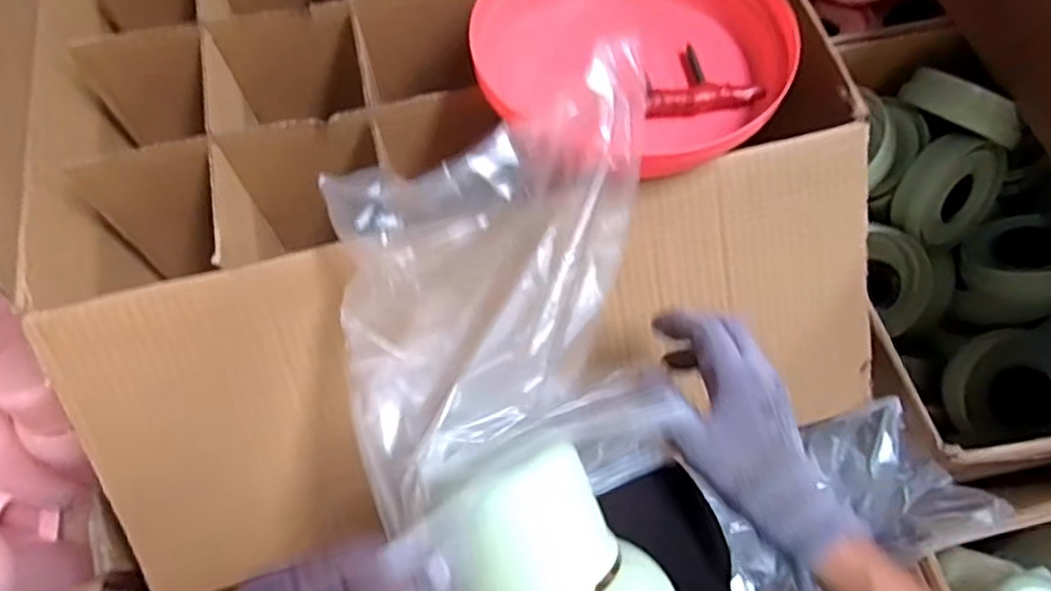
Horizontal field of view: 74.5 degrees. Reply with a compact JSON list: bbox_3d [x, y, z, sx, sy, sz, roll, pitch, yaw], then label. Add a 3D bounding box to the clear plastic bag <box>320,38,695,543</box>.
[{"bbox_3d":[-0.017,0.006,0.386,0.176,0.119,0.195,-12,66,-6],"label":"clear plastic bag"}]

